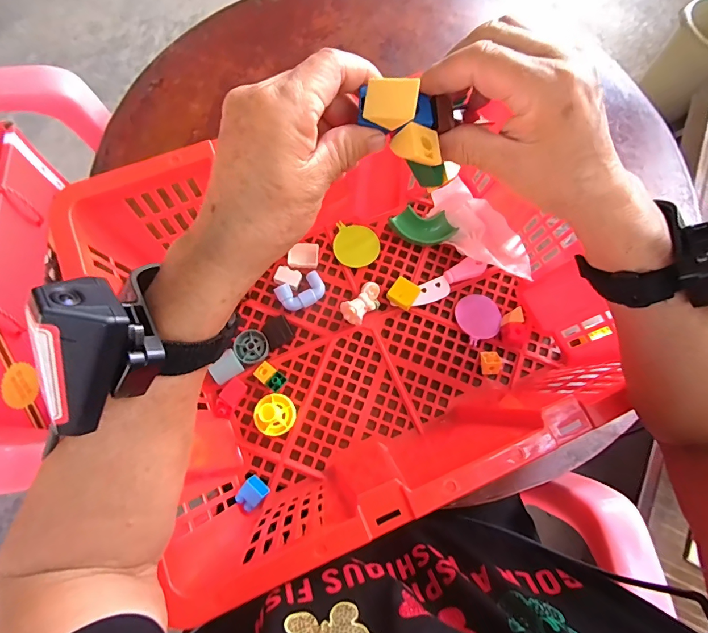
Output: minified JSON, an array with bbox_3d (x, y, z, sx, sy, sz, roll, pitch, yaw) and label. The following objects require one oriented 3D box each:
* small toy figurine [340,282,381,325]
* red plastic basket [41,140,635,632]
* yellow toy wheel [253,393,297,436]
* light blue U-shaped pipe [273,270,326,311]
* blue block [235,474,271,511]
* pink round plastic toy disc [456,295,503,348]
[{"bbox_3d":[0.011,-0.016,0.467,0.031,0.032,0.057,43,76,11],"label":"small toy figurine"},{"bbox_3d":[0.026,-0.001,0.398,0.425,0.155,0.328,-22,75,-9],"label":"red plastic basket"},{"bbox_3d":[-0.086,0.104,0.421,0.043,0.033,0.043,1,72,-2],"label":"yellow toy wheel"},{"bbox_3d":[-0.063,-0.029,0.476,0.057,0.016,0.036,-28,76,-10],"label":"light blue U-shaped pipe"},{"bbox_3d":[-0.107,0.187,0.414,0.025,0.025,0.028,40,75,10],"label":"blue block"},{"bbox_3d":[0.154,0.000,0.482,0.056,0.010,0.056,1,72,-2],"label":"pink round plastic toy disc"}]

